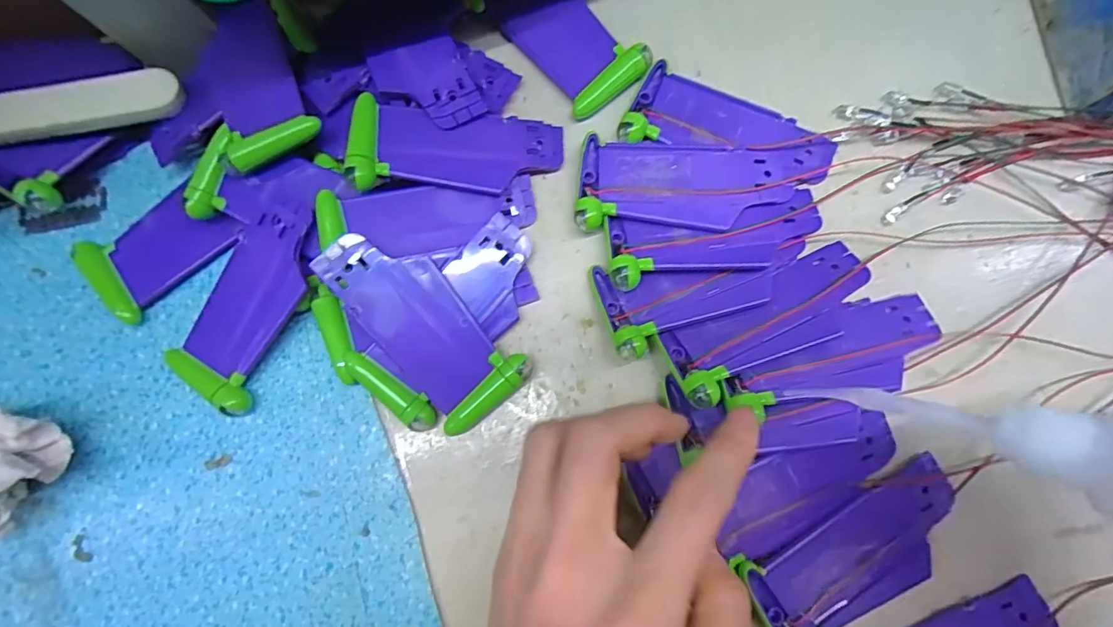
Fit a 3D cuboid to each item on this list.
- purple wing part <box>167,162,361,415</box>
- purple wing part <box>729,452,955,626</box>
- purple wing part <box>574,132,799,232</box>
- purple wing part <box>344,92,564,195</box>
[{"bbox_3d":[-0.126,-0.015,0.210,0.044,0.011,0.106,27,90,11],"label":"purple wing part"},{"bbox_3d":[0.115,0.092,0.186,0.087,0.009,0.040,-27,80,-1],"label":"purple wing part"},{"bbox_3d":[0.055,-0.054,0.213,0.088,0.009,0.041,5,81,4],"label":"purple wing part"},{"bbox_3d":[-0.042,-0.073,0.214,0.090,0.007,0.040,-1,81,-11],"label":"purple wing part"}]

